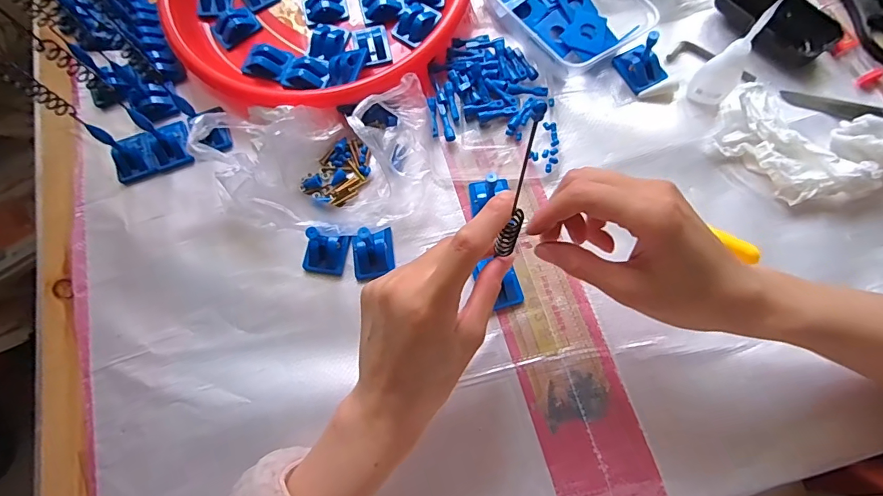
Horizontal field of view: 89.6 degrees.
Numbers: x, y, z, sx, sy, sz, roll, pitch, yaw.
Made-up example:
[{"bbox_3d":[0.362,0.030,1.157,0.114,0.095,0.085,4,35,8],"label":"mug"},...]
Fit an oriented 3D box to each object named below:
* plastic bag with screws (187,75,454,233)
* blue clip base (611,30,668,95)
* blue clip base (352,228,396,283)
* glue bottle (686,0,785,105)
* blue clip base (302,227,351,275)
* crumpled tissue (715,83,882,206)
[{"bbox_3d":[-0.097,-0.074,0.375,0.193,0.052,0.127,-9,73,0],"label":"plastic bag with screws"},{"bbox_3d":[0.184,-0.173,0.399,0.029,0.045,0.044,-28,75,-6],"label":"blue clip base"},{"bbox_3d":[-0.058,0.000,0.358,0.033,0.040,0.040,-9,73,-1],"label":"blue clip base"},{"bbox_3d":[0.236,-0.162,0.337,0.031,0.142,0.024,39,79,12],"label":"glue bottle"},{"bbox_3d":[-0.098,0.001,0.359,0.033,0.042,0.032,9,74,5],"label":"blue clip base"},{"bbox_3d":[0.323,-0.072,0.366,0.181,0.035,0.083,29,77,10],"label":"crumpled tissue"}]

